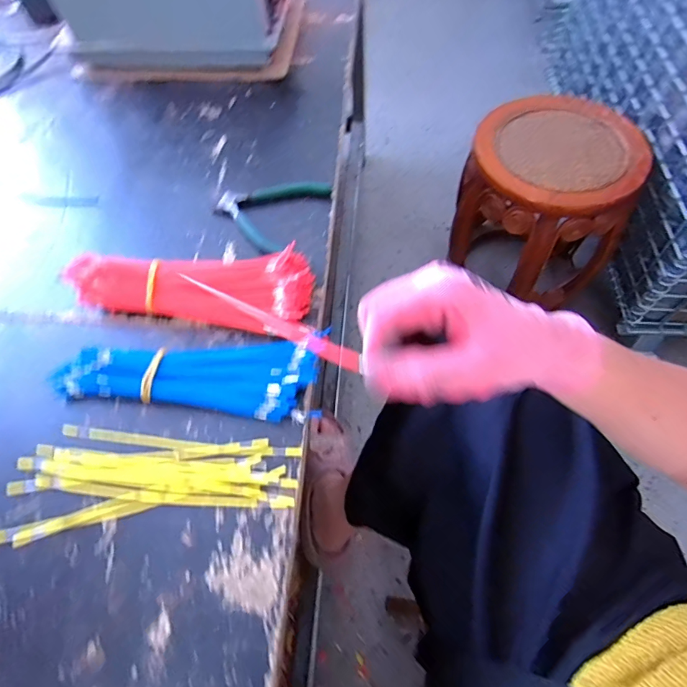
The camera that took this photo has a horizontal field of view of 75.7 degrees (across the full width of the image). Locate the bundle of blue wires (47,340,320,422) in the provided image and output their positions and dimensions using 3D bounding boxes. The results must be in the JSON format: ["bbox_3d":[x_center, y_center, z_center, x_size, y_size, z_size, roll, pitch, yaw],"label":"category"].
[{"bbox_3d":[-0.152,0.027,0.436,0.248,0.022,0.075,4,62,5],"label":"bundle of blue wires"}]

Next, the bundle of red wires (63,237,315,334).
[{"bbox_3d":[-0.159,-0.065,0.475,0.245,0.042,0.084,4,62,5],"label":"bundle of red wires"}]

